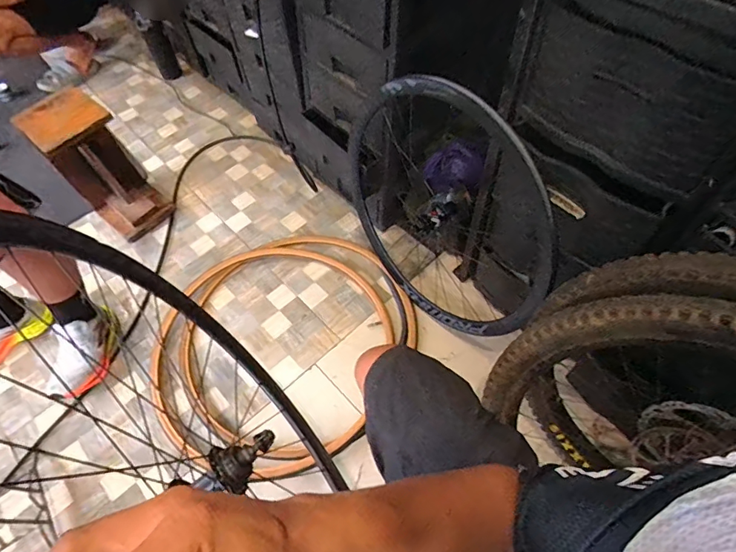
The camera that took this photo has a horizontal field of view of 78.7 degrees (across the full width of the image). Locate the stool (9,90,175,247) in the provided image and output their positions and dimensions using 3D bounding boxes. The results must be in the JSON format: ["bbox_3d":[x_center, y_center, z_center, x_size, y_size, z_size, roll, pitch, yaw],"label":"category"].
[{"bbox_3d":[-0.820,-0.337,1.384,0.264,0.399,0.223,36,67,23],"label":"stool"}]

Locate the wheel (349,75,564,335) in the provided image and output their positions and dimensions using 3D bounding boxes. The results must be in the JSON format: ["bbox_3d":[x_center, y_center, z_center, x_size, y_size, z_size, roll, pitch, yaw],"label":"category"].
[{"bbox_3d":[0.172,-0.169,1.074,0.091,0.625,0.668,-31,84,-27],"label":"wheel"}]

